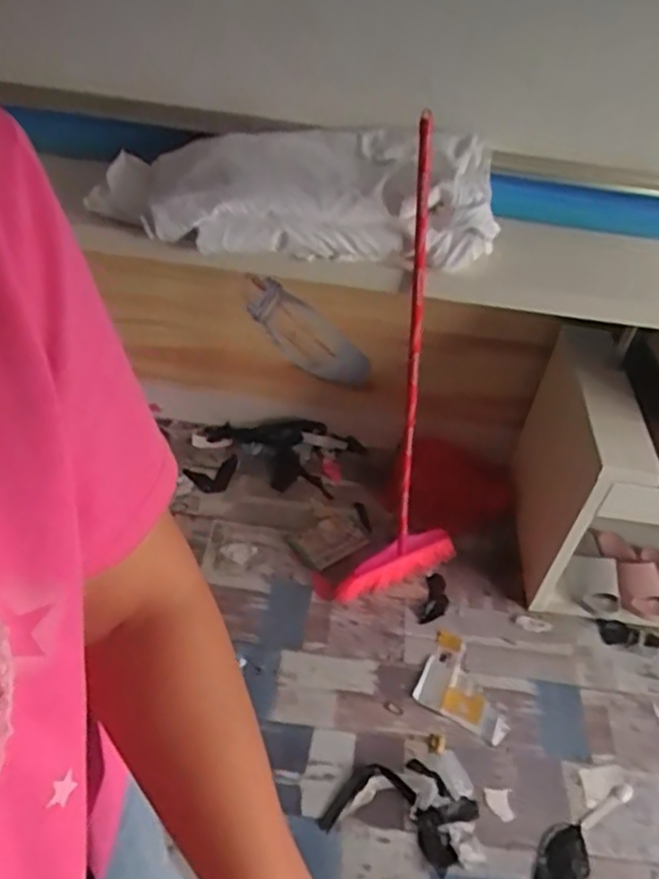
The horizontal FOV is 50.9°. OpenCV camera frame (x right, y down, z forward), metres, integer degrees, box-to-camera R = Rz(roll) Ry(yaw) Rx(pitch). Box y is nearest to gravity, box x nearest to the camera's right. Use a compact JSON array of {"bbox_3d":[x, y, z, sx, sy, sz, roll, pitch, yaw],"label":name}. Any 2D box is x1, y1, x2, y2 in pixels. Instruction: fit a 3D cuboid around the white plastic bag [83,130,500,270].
[{"bbox_3d":[-0.073,-0.490,1.318,0.749,0.170,0.303,9,41,1],"label":"white plastic bag"}]

